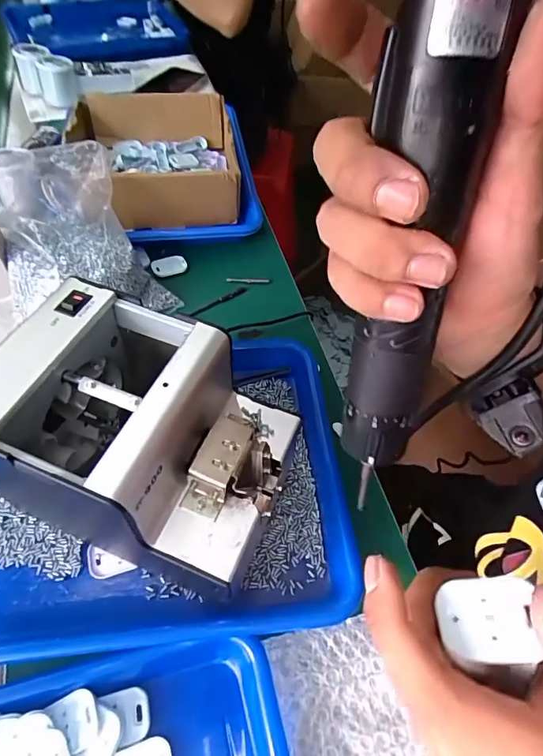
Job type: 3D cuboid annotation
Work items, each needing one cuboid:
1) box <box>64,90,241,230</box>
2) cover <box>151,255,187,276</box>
[{"bbox_3d":[-0.142,-0.276,0.584,0.180,0.104,0.214,-9,55,-11],"label":"box"},{"bbox_3d":[-0.120,-0.133,0.534,0.040,0.008,0.028,-10,55,-12],"label":"cover"}]

